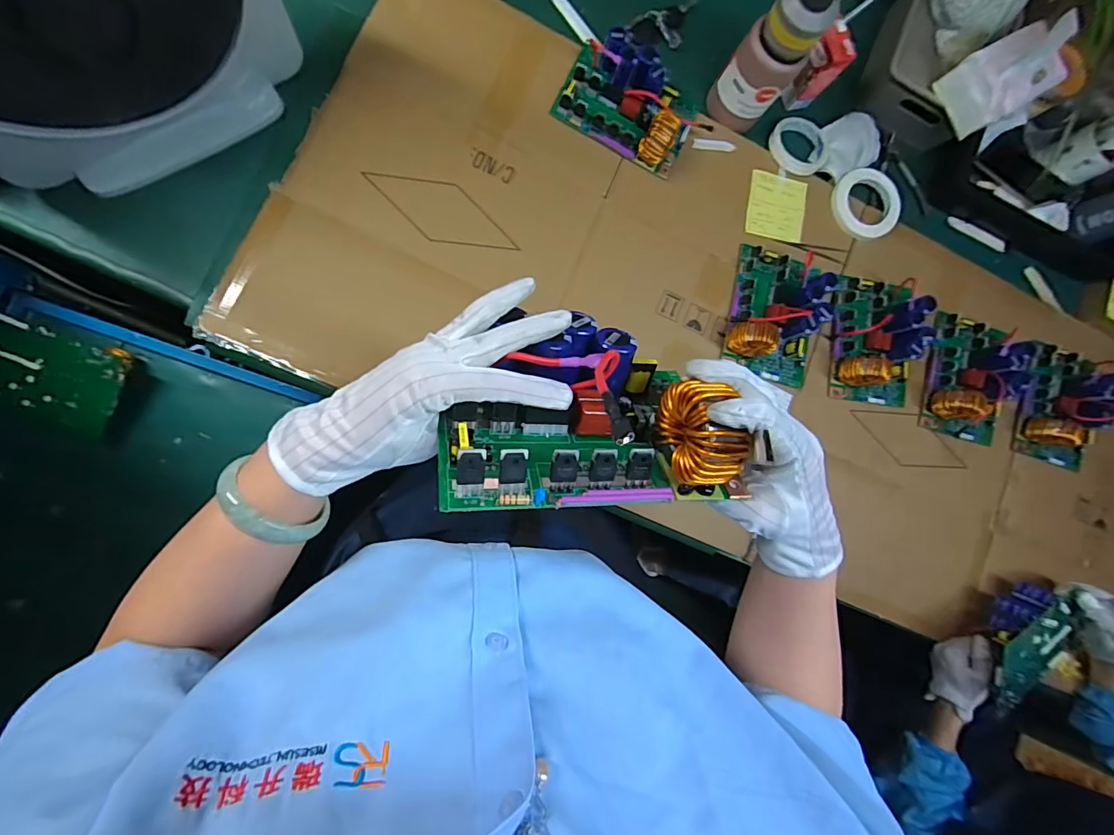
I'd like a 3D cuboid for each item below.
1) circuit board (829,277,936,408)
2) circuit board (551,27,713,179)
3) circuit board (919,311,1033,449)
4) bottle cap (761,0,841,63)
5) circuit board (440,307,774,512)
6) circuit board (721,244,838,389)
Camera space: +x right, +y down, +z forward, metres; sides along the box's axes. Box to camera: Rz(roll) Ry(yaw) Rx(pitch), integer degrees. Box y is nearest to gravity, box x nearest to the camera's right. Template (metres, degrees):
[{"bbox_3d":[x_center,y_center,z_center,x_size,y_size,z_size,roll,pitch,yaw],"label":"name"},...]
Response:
[{"bbox_3d":[0.496,-0.119,0.738,0.131,0.056,0.193,2,86,-10],"label":"circuit board"},{"bbox_3d":[0.113,-0.457,0.705,0.204,0.058,0.134,27,82,-7],"label":"circuit board"},{"bbox_3d":[0.668,-0.061,0.764,0.142,0.065,0.191,13,84,-9],"label":"circuit board"},{"bbox_3d":[0.302,-0.497,0.607,0.070,0.064,0.070,1,86,-10],"label":"bottle cap"},{"bbox_3d":[0.018,-0.005,0.312,0.176,0.084,0.117,0,88,-9],"label":"circuit board"},{"bbox_3d":[0.331,-0.154,0.717,0.138,0.058,0.190,15,84,-8],"label":"circuit board"}]

